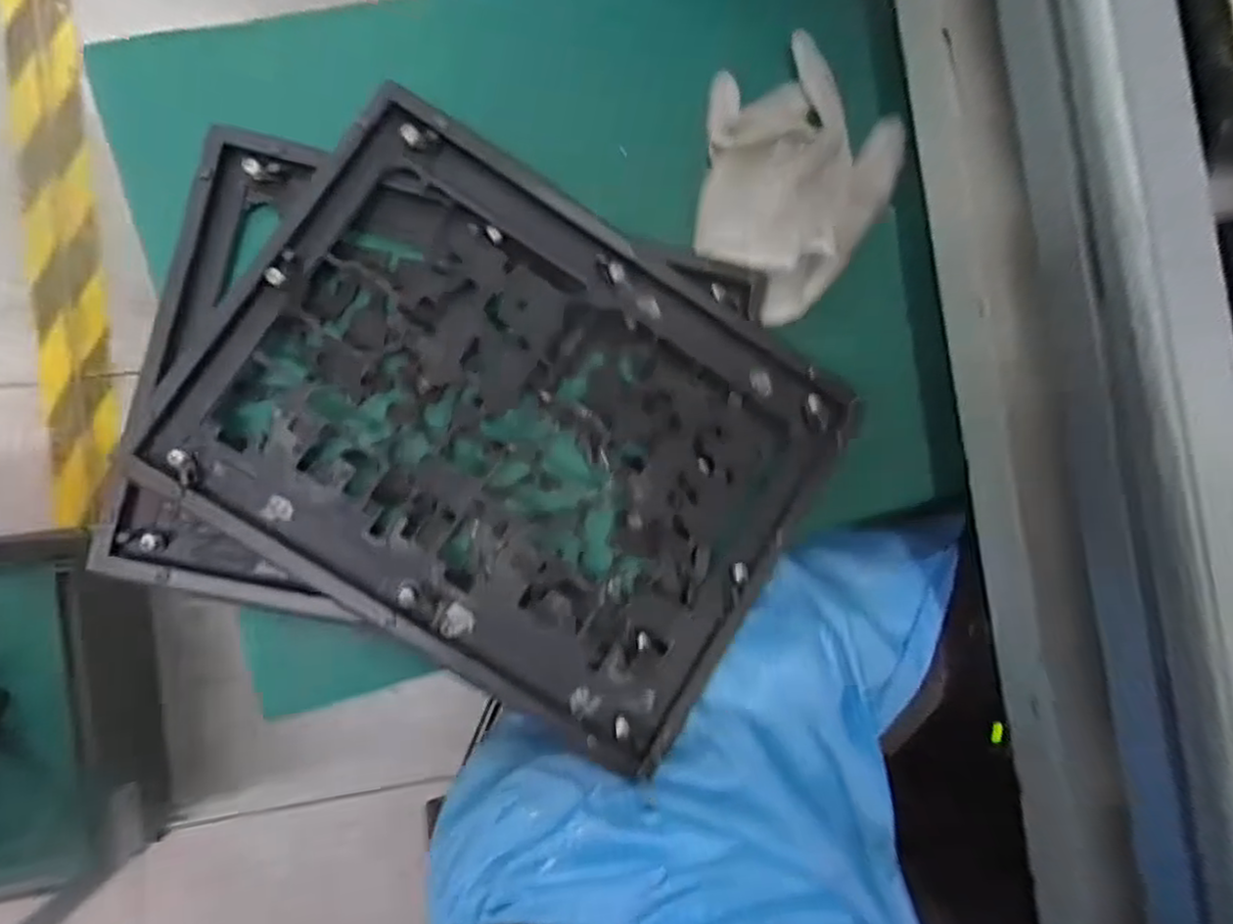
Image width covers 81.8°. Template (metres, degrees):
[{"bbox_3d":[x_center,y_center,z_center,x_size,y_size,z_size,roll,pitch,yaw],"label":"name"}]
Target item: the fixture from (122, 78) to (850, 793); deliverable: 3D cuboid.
[{"bbox_3d":[-0.055,-0.019,0.407,0.331,0.024,0.260,32,83,-3],"label":"fixture"}]

